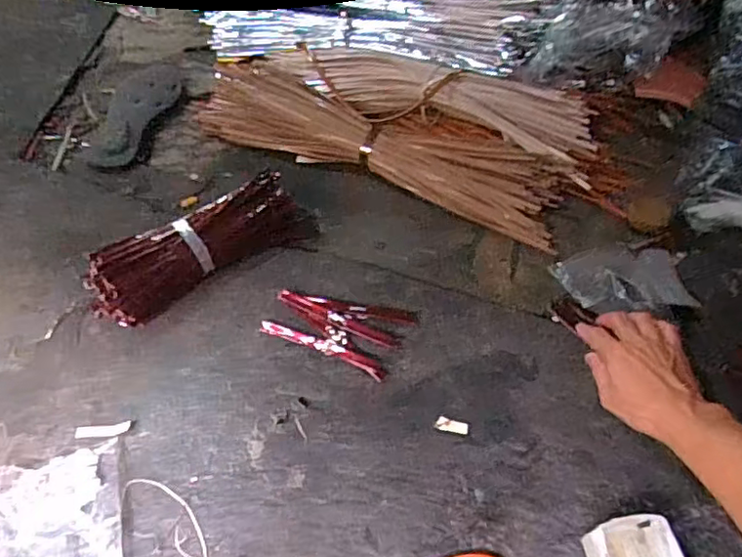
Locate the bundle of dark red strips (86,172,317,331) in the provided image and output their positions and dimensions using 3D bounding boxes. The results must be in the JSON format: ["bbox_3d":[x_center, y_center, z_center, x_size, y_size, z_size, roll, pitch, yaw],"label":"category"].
[{"bbox_3d":[-0.203,-0.035,0.715,0.267,0.056,0.086,-32,64,-19],"label":"bundle of dark red strips"}]

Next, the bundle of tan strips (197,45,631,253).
[{"bbox_3d":[0.066,-0.231,0.873,0.616,0.087,0.235,23,55,9],"label":"bundle of tan strips"}]

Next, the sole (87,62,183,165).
[{"bbox_3d":[-0.360,-0.251,0.909,0.088,0.014,0.228,15,56,3],"label":"sole"}]

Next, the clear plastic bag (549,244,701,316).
[{"bbox_3d":[0.327,0.004,0.764,0.184,0.065,0.112,-9,56,-13],"label":"clear plastic bag"}]

